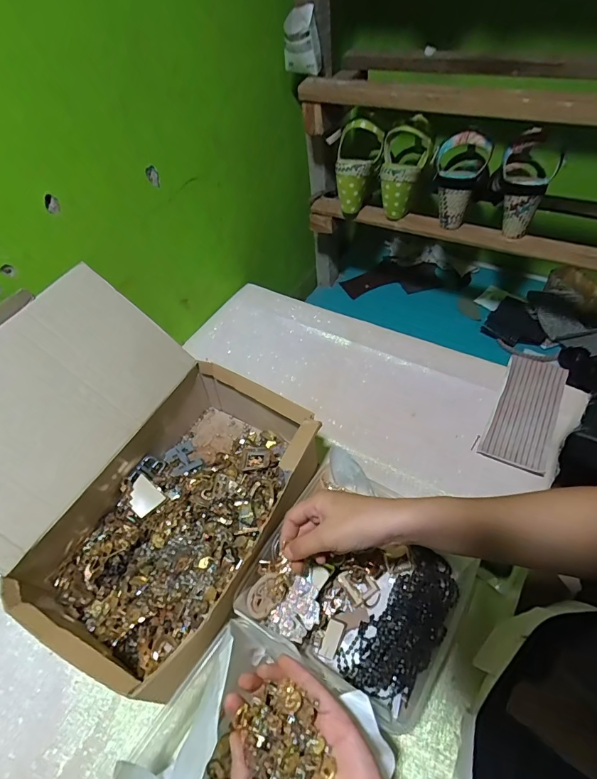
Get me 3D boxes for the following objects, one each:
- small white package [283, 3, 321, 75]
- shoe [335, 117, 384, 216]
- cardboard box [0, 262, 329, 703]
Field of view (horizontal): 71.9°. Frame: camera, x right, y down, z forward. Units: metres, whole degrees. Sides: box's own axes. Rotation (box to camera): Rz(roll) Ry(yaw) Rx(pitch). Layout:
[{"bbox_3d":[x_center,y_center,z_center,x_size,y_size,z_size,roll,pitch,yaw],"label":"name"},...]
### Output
[{"bbox_3d":[0.006,-0.567,0.672,0.059,0.080,0.033,-5,52,1],"label":"small white package"},{"bbox_3d":[0.092,-0.391,0.731,0.088,0.144,0.062,21,26,20],"label":"shoe"},{"bbox_3d":[-0.194,0.083,0.473,0.356,0.219,0.333,21,55,22],"label":"cardboard box"}]

